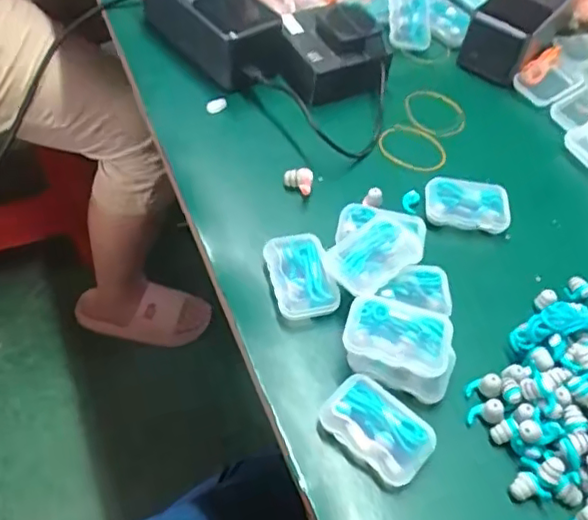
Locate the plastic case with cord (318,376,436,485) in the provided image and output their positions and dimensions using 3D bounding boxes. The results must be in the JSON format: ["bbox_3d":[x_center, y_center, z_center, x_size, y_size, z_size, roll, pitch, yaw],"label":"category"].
[{"bbox_3d":[0.043,0.085,0.313,0.054,0.013,0.034,35,57,20],"label":"plastic case with cord"}]

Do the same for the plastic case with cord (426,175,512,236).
[{"bbox_3d":[0.115,-0.037,0.413,0.055,0.011,0.037,10,52,2],"label":"plastic case with cord"}]

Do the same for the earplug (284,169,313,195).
[{"bbox_3d":[0.003,-0.053,0.411,0.019,0.011,0.015,-1,52,-7],"label":"earplug"}]

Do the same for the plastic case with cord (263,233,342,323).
[{"bbox_3d":[0.004,0.009,0.367,0.036,0.016,0.053,-9,54,-13],"label":"plastic case with cord"}]

